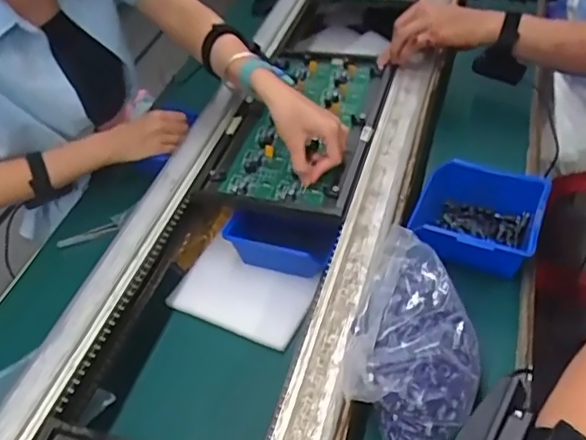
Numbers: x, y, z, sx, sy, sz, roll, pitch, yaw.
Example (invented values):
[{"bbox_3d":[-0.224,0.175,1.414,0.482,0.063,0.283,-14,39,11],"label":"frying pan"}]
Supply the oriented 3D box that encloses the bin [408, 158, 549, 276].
[{"bbox_3d":[0.194,0.000,0.623,0.132,0.079,0.107,15,47,25],"label":"bin"}]

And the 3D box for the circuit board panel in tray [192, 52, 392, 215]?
[{"bbox_3d":[0.013,-0.125,0.753,0.190,0.031,0.306,10,57,24],"label":"circuit board panel in tray"}]

